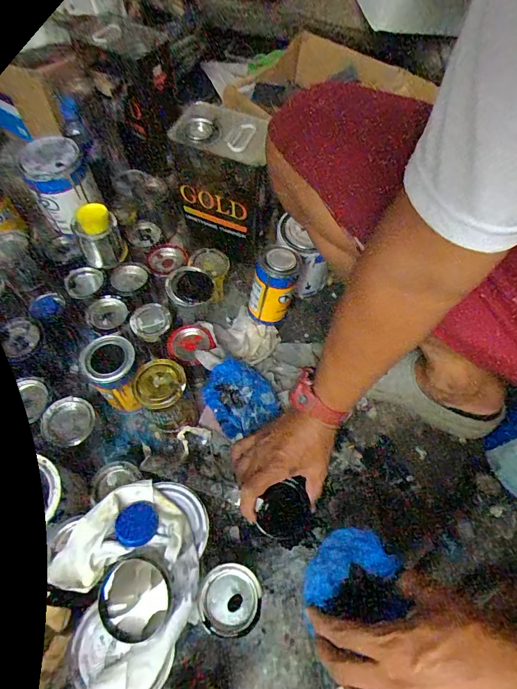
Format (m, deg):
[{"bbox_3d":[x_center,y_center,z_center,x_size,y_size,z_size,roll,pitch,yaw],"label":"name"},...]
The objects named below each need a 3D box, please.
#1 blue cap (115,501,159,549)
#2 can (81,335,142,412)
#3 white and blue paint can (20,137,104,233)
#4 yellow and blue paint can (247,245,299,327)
[{"bbox_3d":[-0.137,0.202,0.444,0.045,0.006,0.045,13,52,-17],"label":"blue cap"},{"bbox_3d":[-0.213,0.051,0.605,0.073,0.118,0.085,-26,66,-14],"label":"can"},{"bbox_3d":[-0.335,-0.269,0.684,0.094,0.140,0.089,2,62,-3],"label":"white and blue paint can"},{"bbox_3d":[0.024,-0.101,0.682,0.071,0.139,0.078,10,62,4],"label":"yellow and blue paint can"}]

